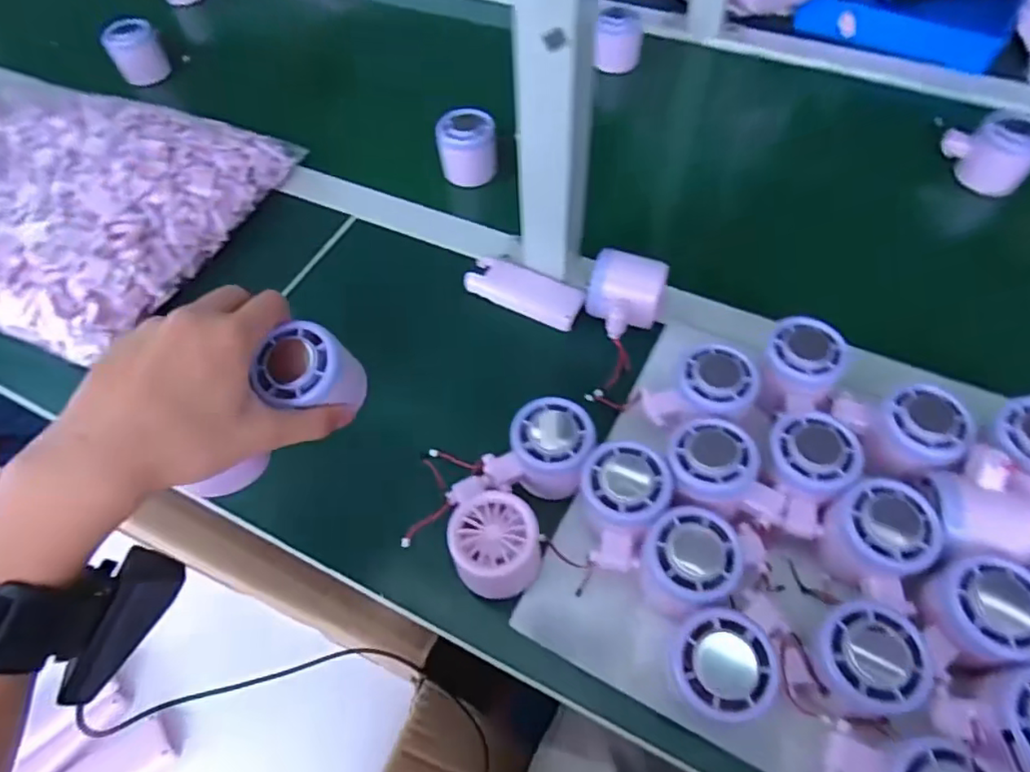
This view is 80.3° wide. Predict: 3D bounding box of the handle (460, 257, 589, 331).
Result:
[{"bbox_3d":[0.009,-0.084,0.536,0.107,0.014,0.039,26,62,18],"label":"handle"}]

